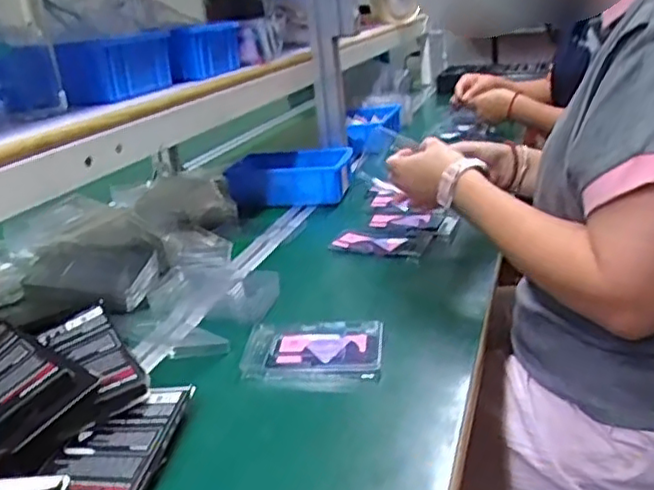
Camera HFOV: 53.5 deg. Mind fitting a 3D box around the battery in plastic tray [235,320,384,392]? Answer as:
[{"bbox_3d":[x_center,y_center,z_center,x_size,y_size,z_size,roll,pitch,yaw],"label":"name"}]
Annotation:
[{"bbox_3d":[-0.015,0.101,0.604,0.128,0.021,0.081,-2,21,10],"label":"battery in plastic tray"}]

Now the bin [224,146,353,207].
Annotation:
[{"bbox_3d":[-0.066,-0.115,1.118,0.209,0.065,0.156,-2,21,11],"label":"bin"}]

